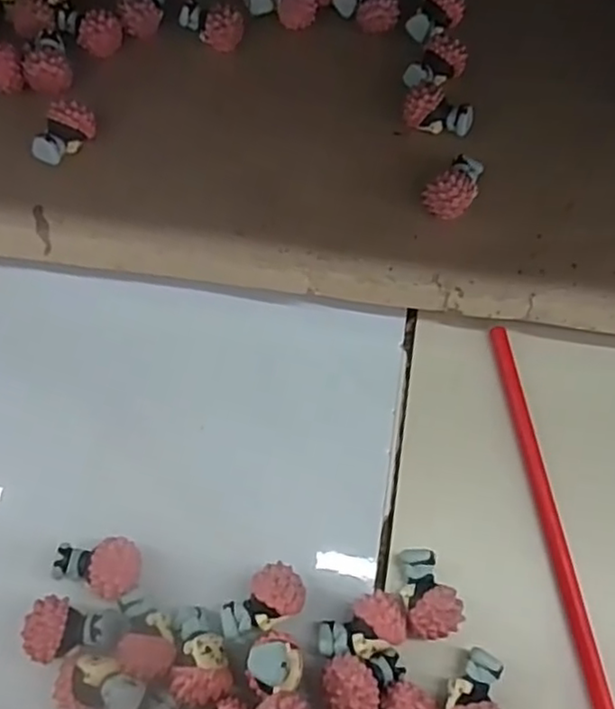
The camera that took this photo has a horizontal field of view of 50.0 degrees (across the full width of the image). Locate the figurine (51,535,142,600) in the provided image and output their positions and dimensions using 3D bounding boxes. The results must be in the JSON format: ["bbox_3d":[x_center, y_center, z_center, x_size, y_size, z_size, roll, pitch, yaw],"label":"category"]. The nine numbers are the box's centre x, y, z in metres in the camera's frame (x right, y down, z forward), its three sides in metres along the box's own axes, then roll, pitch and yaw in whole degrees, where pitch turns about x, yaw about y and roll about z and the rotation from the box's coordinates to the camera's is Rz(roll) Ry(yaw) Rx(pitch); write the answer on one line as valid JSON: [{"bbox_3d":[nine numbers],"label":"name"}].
[{"bbox_3d":[-0.072,0.072,0.230,0.028,0.016,0.019,18,74,6],"label":"figurine"}]

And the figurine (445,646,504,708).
[{"bbox_3d":[0.053,0.110,0.213,0.017,0.016,0.028,13,74,4],"label":"figurine"}]

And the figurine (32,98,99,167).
[{"bbox_3d":[-0.102,-0.092,0.277,0.015,0.016,0.028,19,75,6],"label":"figurine"}]

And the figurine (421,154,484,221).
[{"bbox_3d":[0.060,-0.069,0.270,0.018,0.020,0.030,32,76,9],"label":"figurine"}]

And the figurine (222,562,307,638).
[{"bbox_3d":[-0.015,0.083,0.222,0.029,0.010,0.017,-36,76,7],"label":"figurine"}]

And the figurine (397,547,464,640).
[{"bbox_3d":[0.042,0.081,0.227,0.019,0.019,0.028,-7,73,-1],"label":"figurine"}]

